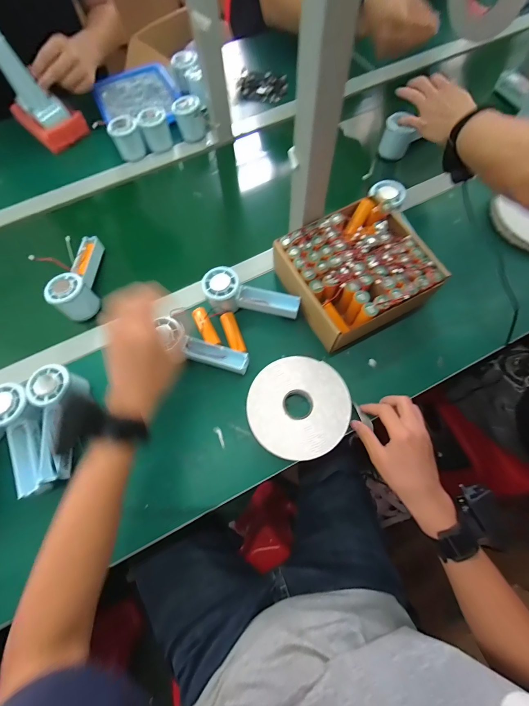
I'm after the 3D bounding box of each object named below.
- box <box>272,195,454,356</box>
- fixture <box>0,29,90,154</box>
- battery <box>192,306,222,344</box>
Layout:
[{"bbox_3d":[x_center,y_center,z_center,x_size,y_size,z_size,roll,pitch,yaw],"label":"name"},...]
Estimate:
[{"bbox_3d":[0.141,-0.125,0.464,0.199,0.080,0.187,-29,71,-8],"label":"box"},{"bbox_3d":[-0.473,-0.533,0.599,0.132,0.156,0.101,42,77,15],"label":"fixture"},{"bbox_3d":[-0.093,-0.041,0.470,0.022,0.017,0.070,-27,71,-7],"label":"battery"}]

